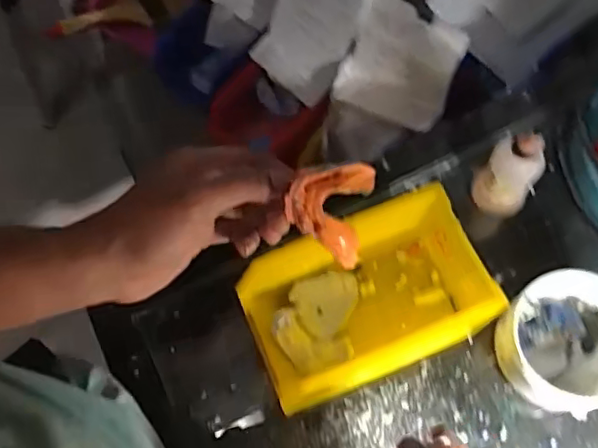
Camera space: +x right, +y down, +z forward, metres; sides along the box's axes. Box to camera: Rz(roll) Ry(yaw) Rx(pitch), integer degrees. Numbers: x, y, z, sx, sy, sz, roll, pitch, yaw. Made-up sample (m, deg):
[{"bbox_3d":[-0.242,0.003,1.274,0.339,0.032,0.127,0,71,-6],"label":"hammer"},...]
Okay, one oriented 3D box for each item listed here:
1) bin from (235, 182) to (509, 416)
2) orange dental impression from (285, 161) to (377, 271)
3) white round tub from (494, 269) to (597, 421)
[{"bbox_3d":[0.051,0.060,0.459,0.173,0.085,0.103,-24,69,-6],"label":"bin"},{"bbox_3d":[0.019,-0.010,0.377,0.046,0.032,0.057,13,70,8],"label":"orange dental impression"},{"bbox_3d":[0.202,0.091,0.456,0.101,0.056,0.094,-1,69,3],"label":"white round tub"}]

